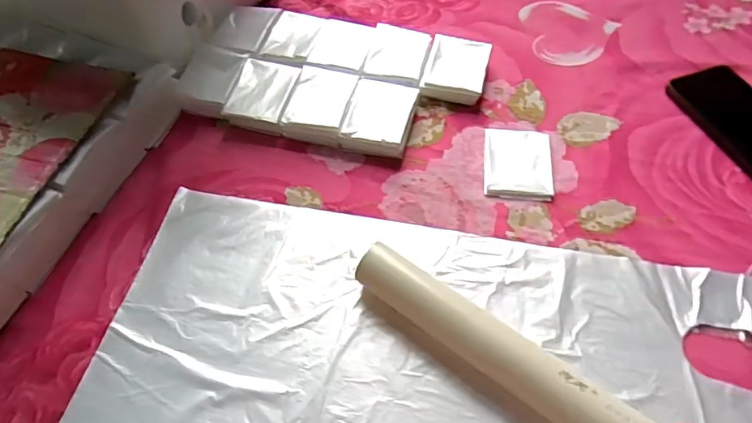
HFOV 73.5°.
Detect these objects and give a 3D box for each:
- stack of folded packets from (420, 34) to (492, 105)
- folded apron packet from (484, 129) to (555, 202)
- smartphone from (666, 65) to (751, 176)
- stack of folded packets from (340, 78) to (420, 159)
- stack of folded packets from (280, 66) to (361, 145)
[{"bbox_3d":[0.092,-0.161,0.572,0.066,0.028,0.083,11,57,12],"label":"stack of folded packets"},{"bbox_3d":[0.141,-0.049,0.499,0.065,0.004,0.086,4,55,7],"label":"folded apron packet"},{"bbox_3d":[0.381,-0.087,0.512,0.075,0.015,0.166,-19,56,-9],"label":"smartphone"},{"bbox_3d":[0.006,-0.100,0.538,0.066,0.027,0.090,9,56,11],"label":"stack of folded packets"},{"bbox_3d":[-0.059,-0.117,0.552,0.065,0.027,0.091,8,56,10],"label":"stack of folded packets"}]

